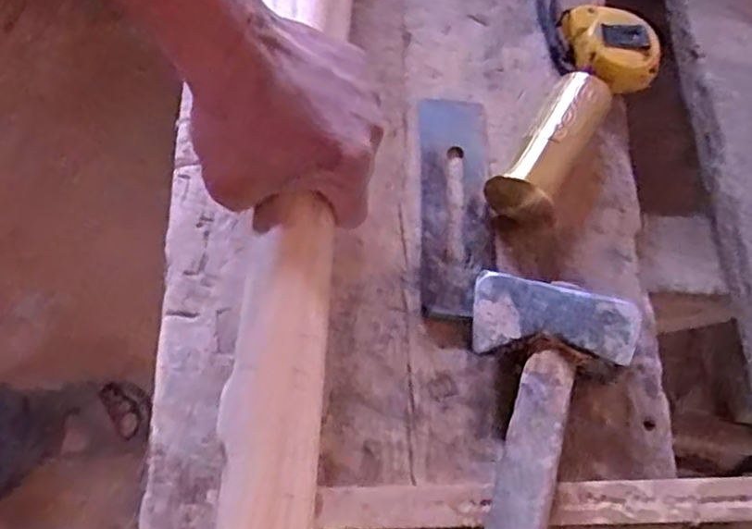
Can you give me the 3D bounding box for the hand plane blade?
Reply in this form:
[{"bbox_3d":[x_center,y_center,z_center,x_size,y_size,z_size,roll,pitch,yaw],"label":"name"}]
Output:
[{"bbox_3d":[0.051,-0.040,0.469,0.044,0.007,0.155,2,66,-4],"label":"hand plane blade"}]

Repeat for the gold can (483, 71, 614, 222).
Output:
[{"bbox_3d":[0.114,-0.075,0.466,0.042,0.043,0.110,35,70,8],"label":"gold can"}]

